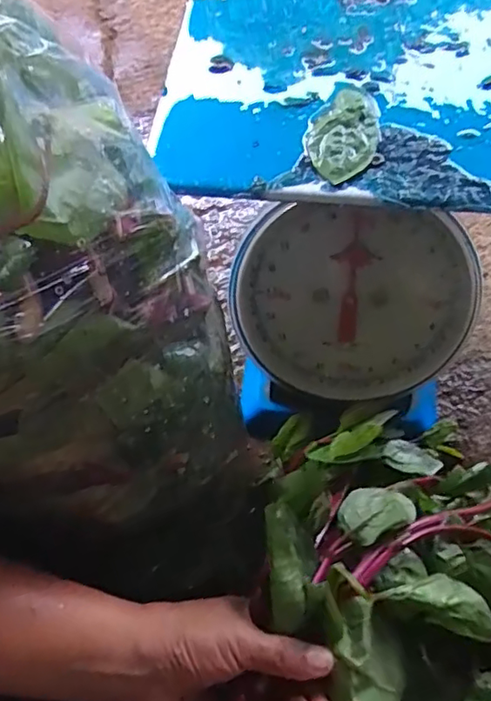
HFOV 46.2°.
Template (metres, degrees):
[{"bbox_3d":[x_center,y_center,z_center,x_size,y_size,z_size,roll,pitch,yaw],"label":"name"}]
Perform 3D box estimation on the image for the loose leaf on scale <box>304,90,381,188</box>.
[{"bbox_3d":[0.063,-0.140,0.377,0.045,0.007,0.076,14,65,8],"label":"loose leaf on scale"}]

